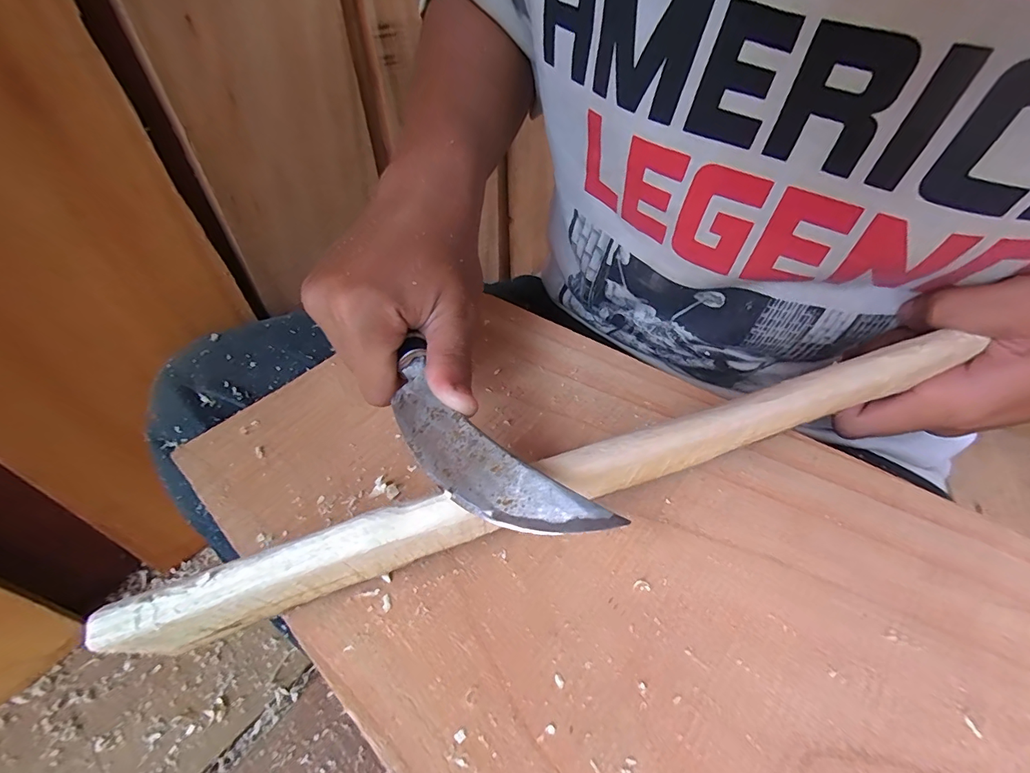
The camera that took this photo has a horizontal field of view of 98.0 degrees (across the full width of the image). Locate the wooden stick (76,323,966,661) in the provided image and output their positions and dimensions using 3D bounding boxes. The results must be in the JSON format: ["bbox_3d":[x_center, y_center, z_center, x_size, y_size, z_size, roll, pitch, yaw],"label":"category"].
[{"bbox_3d":[0.030,0.029,0.159,0.315,0.012,0.017,-16,46,-11],"label":"wooden stick"}]

